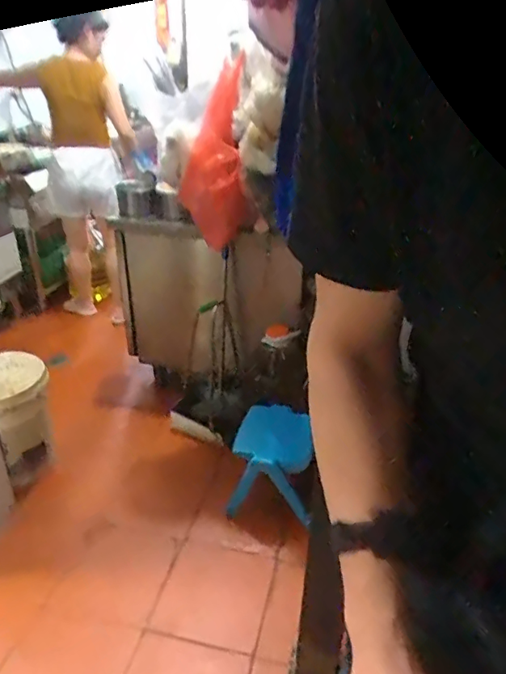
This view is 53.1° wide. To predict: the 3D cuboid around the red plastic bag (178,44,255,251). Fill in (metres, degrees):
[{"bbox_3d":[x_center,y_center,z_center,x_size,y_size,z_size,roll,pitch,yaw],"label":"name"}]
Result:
[{"bbox_3d":[-0.099,-0.523,1.490,0.137,0.499,0.187,12,30,20],"label":"red plastic bag"}]

